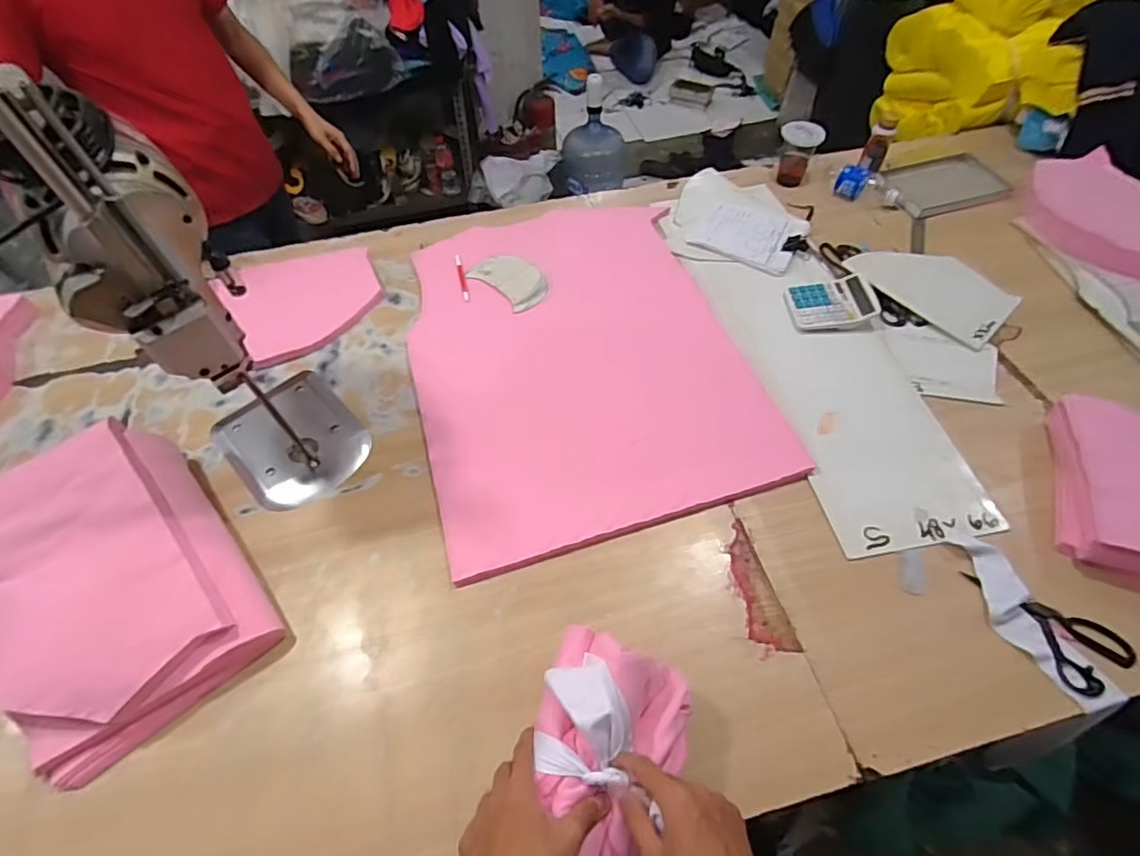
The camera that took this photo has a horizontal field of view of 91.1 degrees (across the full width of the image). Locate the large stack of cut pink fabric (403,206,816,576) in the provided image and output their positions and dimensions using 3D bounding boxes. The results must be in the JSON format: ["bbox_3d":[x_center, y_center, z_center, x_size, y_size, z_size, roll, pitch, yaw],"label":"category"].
[{"bbox_3d":[-0.001,-0.159,1.034,0.561,0.030,0.764,-14,54,-10],"label":"large stack of cut pink fabric"}]

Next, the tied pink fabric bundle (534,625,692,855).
[{"bbox_3d":[0.029,0.346,0.550,0.161,0.103,0.265,15,54,12],"label":"tied pink fabric bundle"}]

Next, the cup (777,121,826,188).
[{"bbox_3d":[0.529,-0.642,1.304,0.091,0.127,0.080,14,56,12],"label":"cup"}]

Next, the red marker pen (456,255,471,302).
[{"bbox_3d":[-0.215,-0.300,1.121,0.013,0.009,0.143,-12,54,-8],"label":"red marker pen"}]

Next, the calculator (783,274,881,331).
[{"bbox_3d":[0.488,-0.238,1.044,0.149,0.022,0.121,-6,55,-2],"label":"calculator"}]

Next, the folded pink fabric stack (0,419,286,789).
[{"bbox_3d":[-0.606,0.195,0.716,0.294,0.127,0.384,-36,61,-21],"label":"folded pink fabric stack"}]

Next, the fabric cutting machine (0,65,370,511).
[{"bbox_3d":[-0.460,-0.144,0.712,0.193,0.551,0.241,-33,60,-20],"label":"fabric cutting machine"}]

